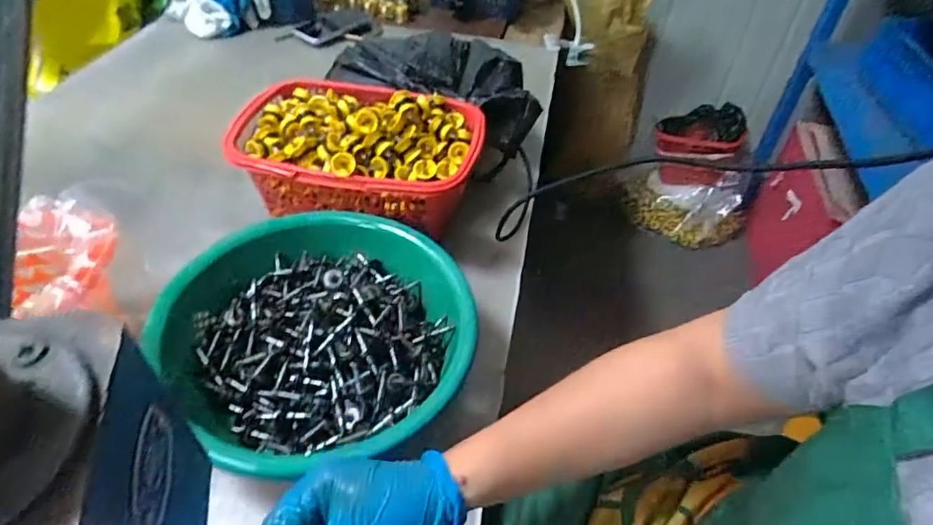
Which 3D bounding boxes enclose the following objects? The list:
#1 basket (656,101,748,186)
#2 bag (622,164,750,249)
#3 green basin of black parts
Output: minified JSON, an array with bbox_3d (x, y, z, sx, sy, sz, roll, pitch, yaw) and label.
[{"bbox_3d":[0.619,-0.325,1.523,0.208,0.184,0.163,1,45,-4],"label":"basket"},{"bbox_3d":[0.606,-0.153,1.548,0.327,0.213,0.084,6,45,2],"label":"bag"},{"bbox_3d":[-0.136,0.059,0.516,0.252,0.084,0.260,2,45,-2],"label":"green basin of black parts"}]

